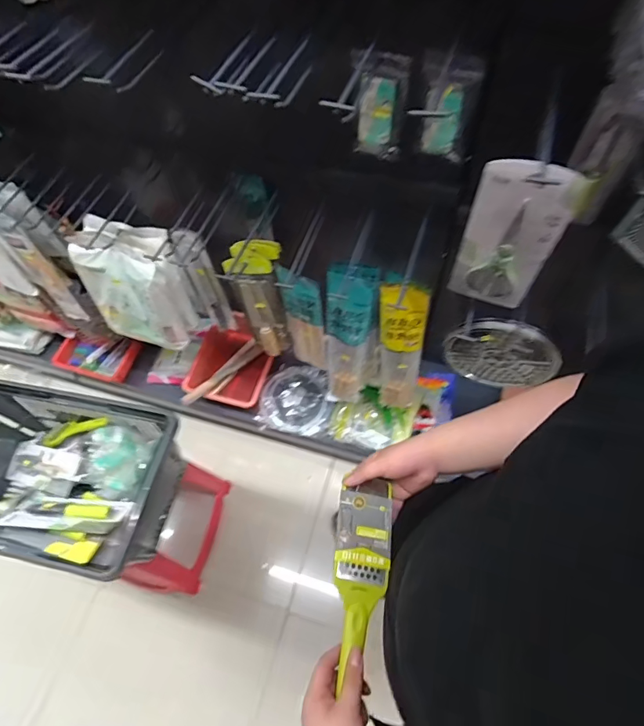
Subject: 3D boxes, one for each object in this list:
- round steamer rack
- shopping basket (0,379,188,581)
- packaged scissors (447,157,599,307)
[{"bbox_3d":[0.366,-0.016,0.918,0.211,0.203,0.030,18,64,13],"label":"round steamer rack"},{"bbox_3d":[-0.576,0.249,0.967,0.479,0.211,0.317,9,62,9],"label":"shopping basket"},{"bbox_3d":[0.279,-0.179,0.665,0.130,0.286,0.028,15,65,9],"label":"packaged scissors"}]

